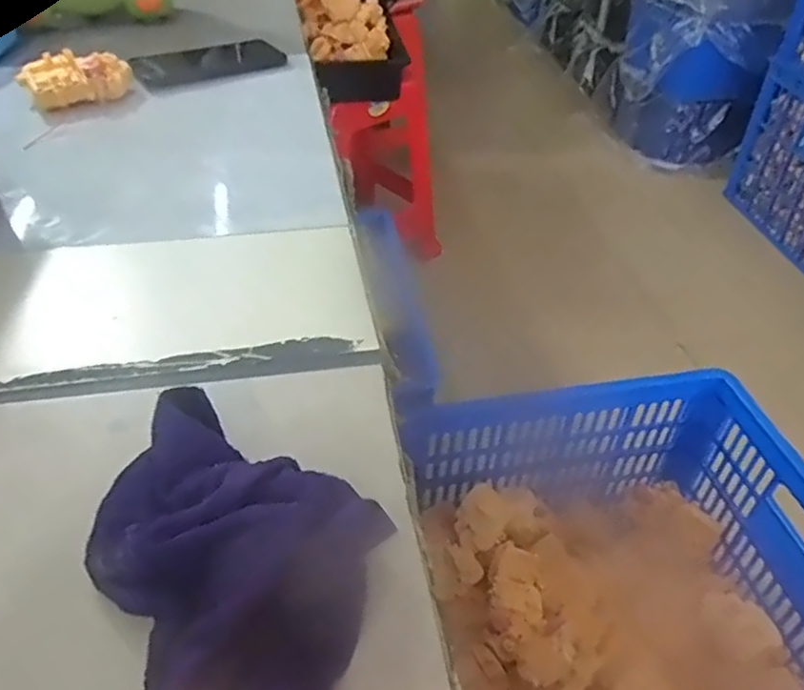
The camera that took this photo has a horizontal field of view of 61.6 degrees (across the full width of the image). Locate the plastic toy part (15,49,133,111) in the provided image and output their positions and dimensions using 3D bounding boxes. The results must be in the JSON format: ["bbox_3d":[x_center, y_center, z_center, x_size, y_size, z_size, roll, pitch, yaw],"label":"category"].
[{"bbox_3d":[-0.336,-0.278,0.697,0.102,0.034,0.069,-21,48,-23],"label":"plastic toy part"}]

